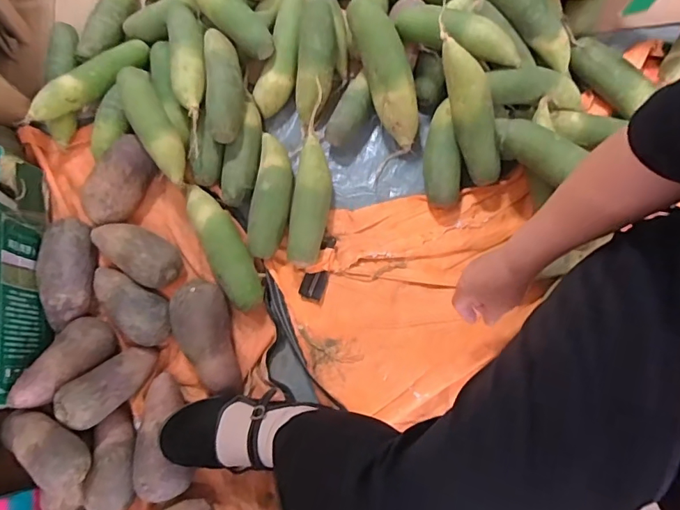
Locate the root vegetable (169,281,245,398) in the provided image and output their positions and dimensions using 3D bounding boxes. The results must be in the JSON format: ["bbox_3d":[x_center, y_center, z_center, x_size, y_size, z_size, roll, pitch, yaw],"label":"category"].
[{"bbox_3d":[-0.187,0.118,0.672,0.075,0.068,0.158,-18,74,-3],"label":"root vegetable"}]

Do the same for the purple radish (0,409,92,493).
[{"bbox_3d":[-0.373,0.241,0.596,0.131,0.060,0.064,36,79,11],"label":"purple radish"}]

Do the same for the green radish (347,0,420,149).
[{"bbox_3d":[0.074,-0.281,0.714,0.071,0.059,0.236,-21,96,-6],"label":"green radish"}]

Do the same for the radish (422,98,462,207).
[{"bbox_3d":[0.162,-0.156,0.747,0.057,0.049,0.169,5,75,4],"label":"radish"}]

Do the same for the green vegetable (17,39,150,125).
[{"bbox_3d":[-0.416,-0.284,0.784,0.221,0.051,0.051,-47,120,-26],"label":"green vegetable"}]

